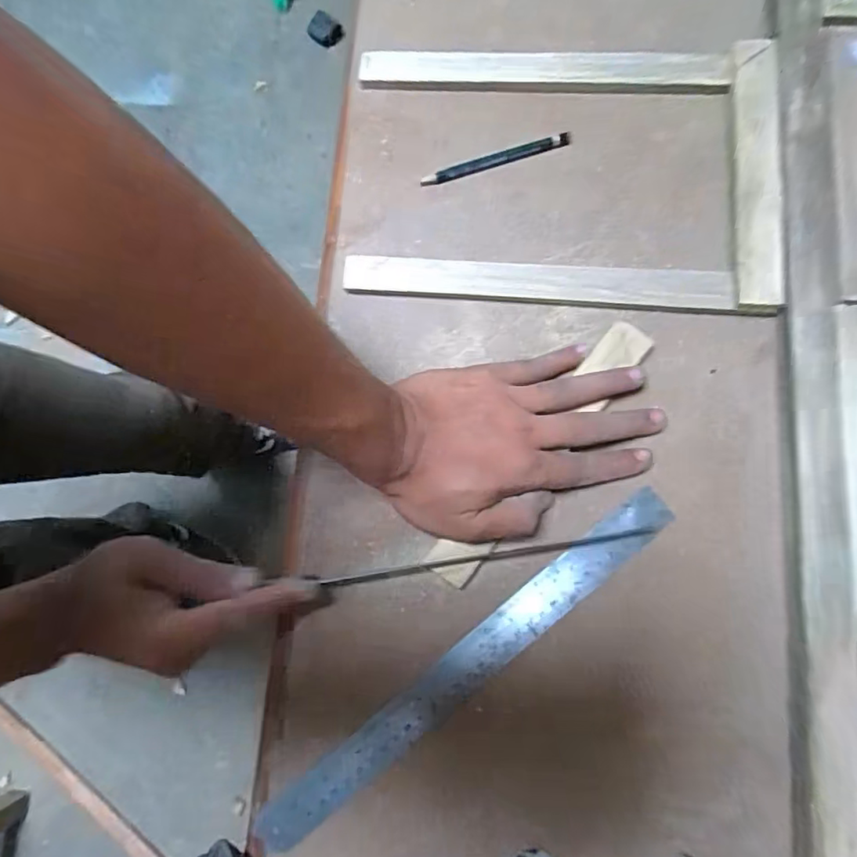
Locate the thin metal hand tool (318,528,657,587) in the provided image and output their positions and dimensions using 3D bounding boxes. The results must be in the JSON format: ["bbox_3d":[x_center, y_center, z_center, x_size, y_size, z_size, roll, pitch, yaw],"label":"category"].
[{"bbox_3d":[0.039,0.083,0.359,0.218,0.013,0.005,-9,72,1],"label":"thin metal hand tool"}]

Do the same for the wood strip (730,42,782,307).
[{"bbox_3d":[0.221,-0.176,0.376,0.027,0.012,0.190,5,81,3],"label":"wood strip"}]

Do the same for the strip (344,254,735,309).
[{"bbox_3d":[0.072,-0.102,0.384,0.260,0.015,0.026,4,81,2],"label":"strip"}]

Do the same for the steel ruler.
[{"bbox_3d":[0.026,0.152,0.352,0.321,0.006,0.031,-39,83,-4],"label":"steel ruler"}]

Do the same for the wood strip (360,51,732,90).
[{"bbox_3d":[0.083,-0.267,0.412,0.265,0.017,0.023,4,81,2],"label":"wood strip"}]

